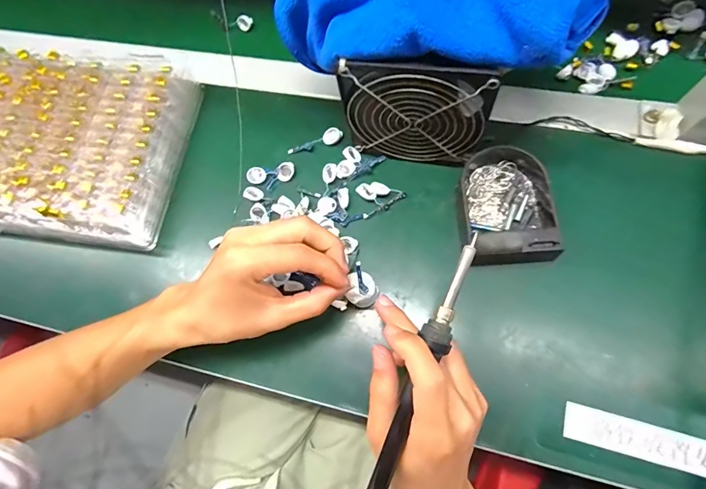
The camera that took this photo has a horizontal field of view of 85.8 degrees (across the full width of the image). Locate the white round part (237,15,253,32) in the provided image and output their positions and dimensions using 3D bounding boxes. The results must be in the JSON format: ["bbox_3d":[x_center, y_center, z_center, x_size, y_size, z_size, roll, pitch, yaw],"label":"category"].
[{"bbox_3d":[-0.133,-0.272,0.466,0.019,0.017,0.010,-36,53,34],"label":"white round part"}]

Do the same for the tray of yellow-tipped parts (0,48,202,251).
[{"bbox_3d":[-0.310,-0.106,0.399,0.263,0.040,0.194,7,74,9],"label":"tray of yellow-tipped parts"}]

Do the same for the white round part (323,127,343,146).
[{"bbox_3d":[-0.022,-0.112,0.390,0.019,0.010,0.013,-38,72,-6],"label":"white round part"}]

